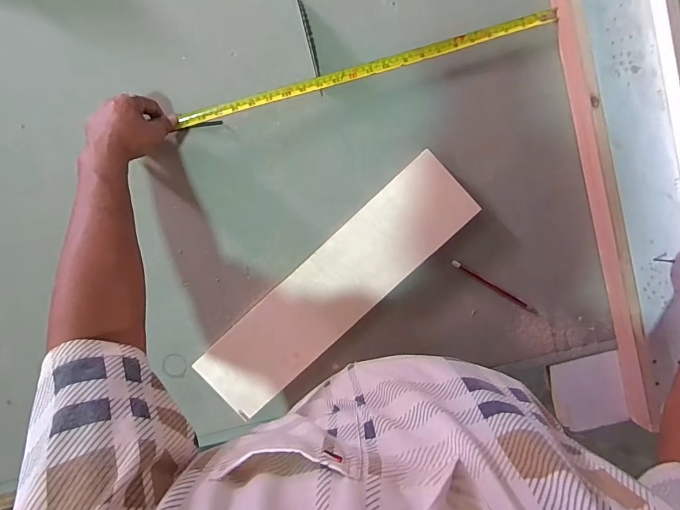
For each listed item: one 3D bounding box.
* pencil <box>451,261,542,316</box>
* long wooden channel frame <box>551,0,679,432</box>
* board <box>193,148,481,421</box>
[{"bbox_3d":[0.239,0.051,0.621,0.157,0.004,0.010,31,96,-3],"label":"pencil"},{"bbox_3d":[0.382,-0.350,0.572,0.164,0.045,1.167,-12,95,2],"label":"long wooden channel frame"},{"bbox_3d":[-0.008,0.049,0.613,0.469,0.024,0.118,-43,95,5],"label":"board"}]

